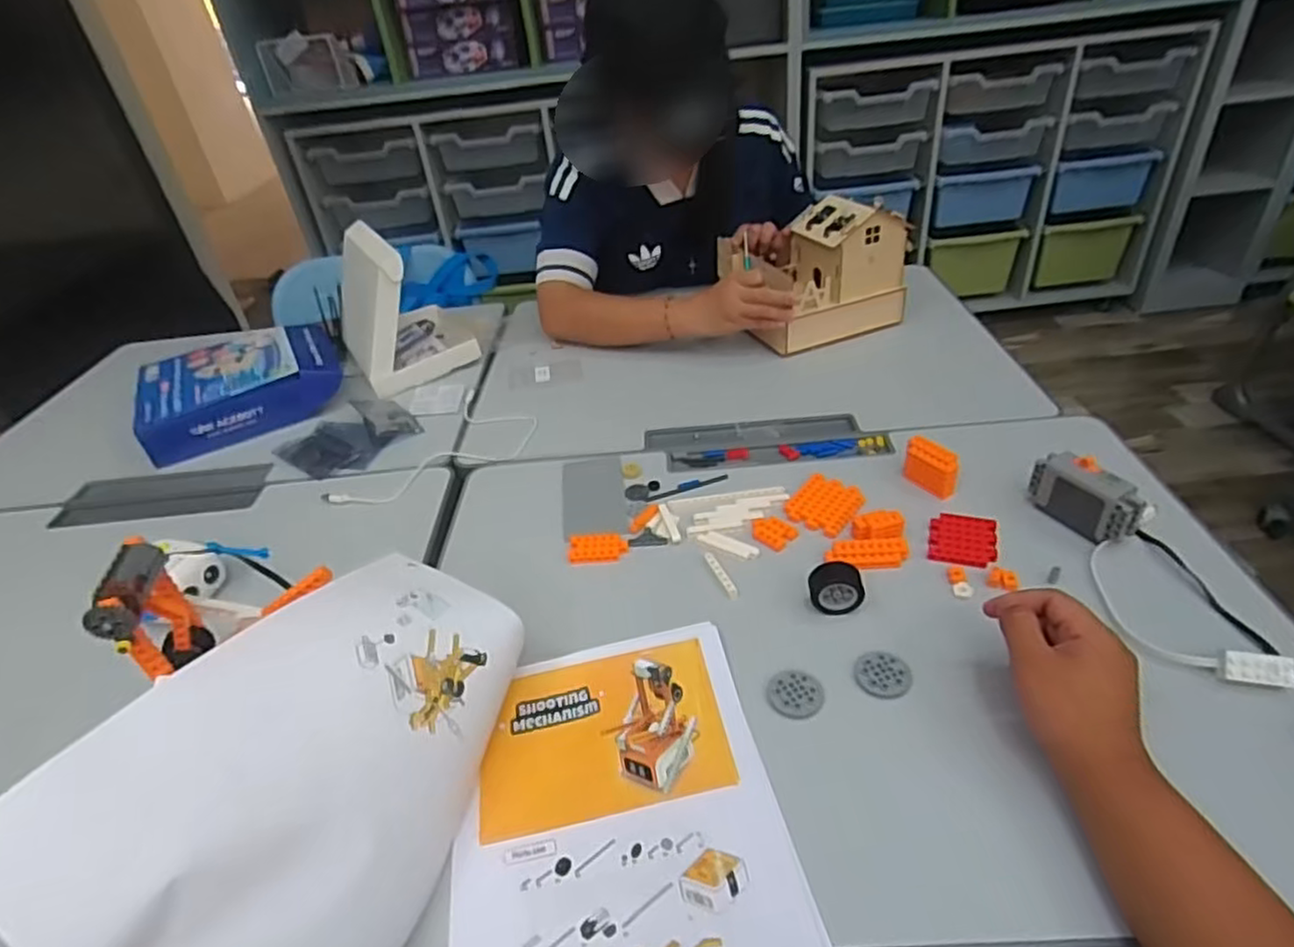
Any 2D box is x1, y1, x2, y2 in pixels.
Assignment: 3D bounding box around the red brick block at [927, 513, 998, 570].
[{"bbox_3d":[0.284,0.060,0.626,0.055,0.007,0.065,7,39,19],"label":"red brick block"}]

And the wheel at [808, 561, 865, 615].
[{"bbox_3d":[0.156,0.097,0.577,0.041,0.038,0.029,0,37,10],"label":"wheel"}]

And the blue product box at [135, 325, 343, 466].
[{"bbox_3d":[-0.563,-0.129,0.972,0.250,0.060,0.232,-22,39,-19],"label":"blue product box"}]

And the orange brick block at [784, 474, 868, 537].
[{"bbox_3d":[0.173,0.030,0.680,0.062,0.014,0.066,23,46,34],"label":"orange brick block"}]

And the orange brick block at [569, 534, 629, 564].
[{"bbox_3d":[-0.046,0.071,0.660,0.055,0.007,0.035,-5,36,2],"label":"orange brick block"}]

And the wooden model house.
[{"bbox_3d":[0.231,-0.285,0.958,0.209,0.154,0.166,-14,37,-9],"label":"wooden model house"}]

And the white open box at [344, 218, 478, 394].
[{"bbox_3d":[-0.363,-0.255,1.006,0.173,0.172,0.239,-21,39,-18],"label":"white open box"}]

